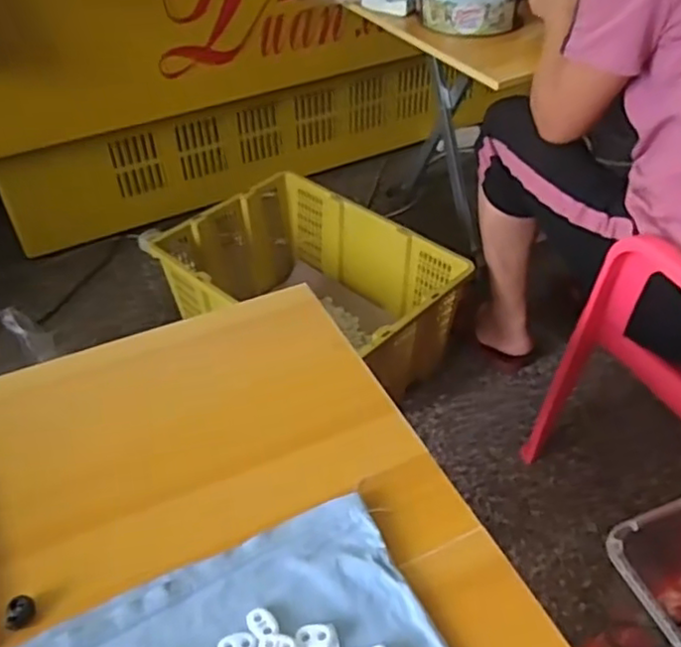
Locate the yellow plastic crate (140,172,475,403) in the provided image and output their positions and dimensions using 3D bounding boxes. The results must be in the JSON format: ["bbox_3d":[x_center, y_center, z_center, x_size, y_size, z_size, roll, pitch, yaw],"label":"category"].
[{"bbox_3d":[-0.072,-0.049,1.298,0.535,0.245,0.367,32,51,29],"label":"yellow plastic crate"}]

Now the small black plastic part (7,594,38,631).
[{"bbox_3d":[-0.196,0.177,0.407,0.012,0.013,0.019,13,44,14],"label":"small black plastic part"}]

